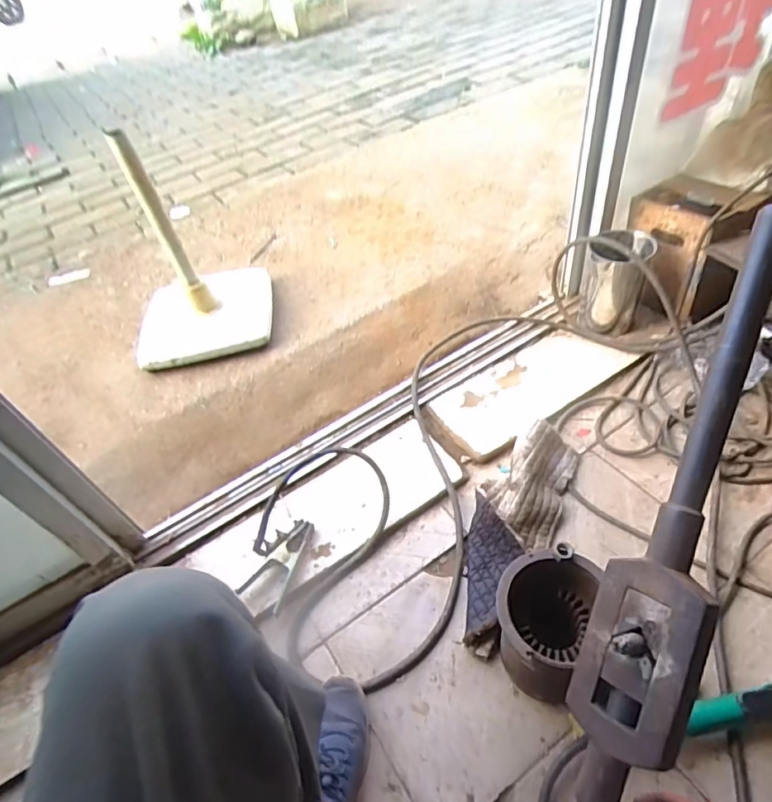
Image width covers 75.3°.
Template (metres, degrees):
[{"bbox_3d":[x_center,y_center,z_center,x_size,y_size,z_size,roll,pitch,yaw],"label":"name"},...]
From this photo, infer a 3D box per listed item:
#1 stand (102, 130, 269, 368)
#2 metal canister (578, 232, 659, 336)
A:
[{"bbox_3d":[-0.443,-0.316,1.054,0.318,0.409,0.287,-18,48,-7],"label":"stand"},{"bbox_3d":[0.504,-0.256,1.115,0.124,0.198,0.111,15,54,21],"label":"metal canister"}]

